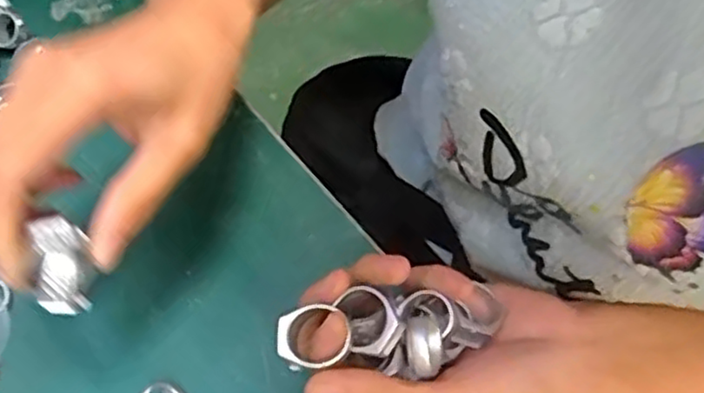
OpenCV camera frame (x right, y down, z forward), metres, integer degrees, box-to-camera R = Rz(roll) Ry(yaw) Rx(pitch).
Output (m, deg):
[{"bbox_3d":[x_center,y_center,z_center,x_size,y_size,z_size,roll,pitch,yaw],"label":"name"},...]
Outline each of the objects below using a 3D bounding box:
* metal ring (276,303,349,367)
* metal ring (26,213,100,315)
[{"bbox_3d":[-0.014,0.049,0.241,0.026,0.005,0.021,-3,62,-2],"label":"metal ring"},{"bbox_3d":[-0.102,0.024,0.239,0.017,0.021,0.031,-13,64,27],"label":"metal ring"}]

